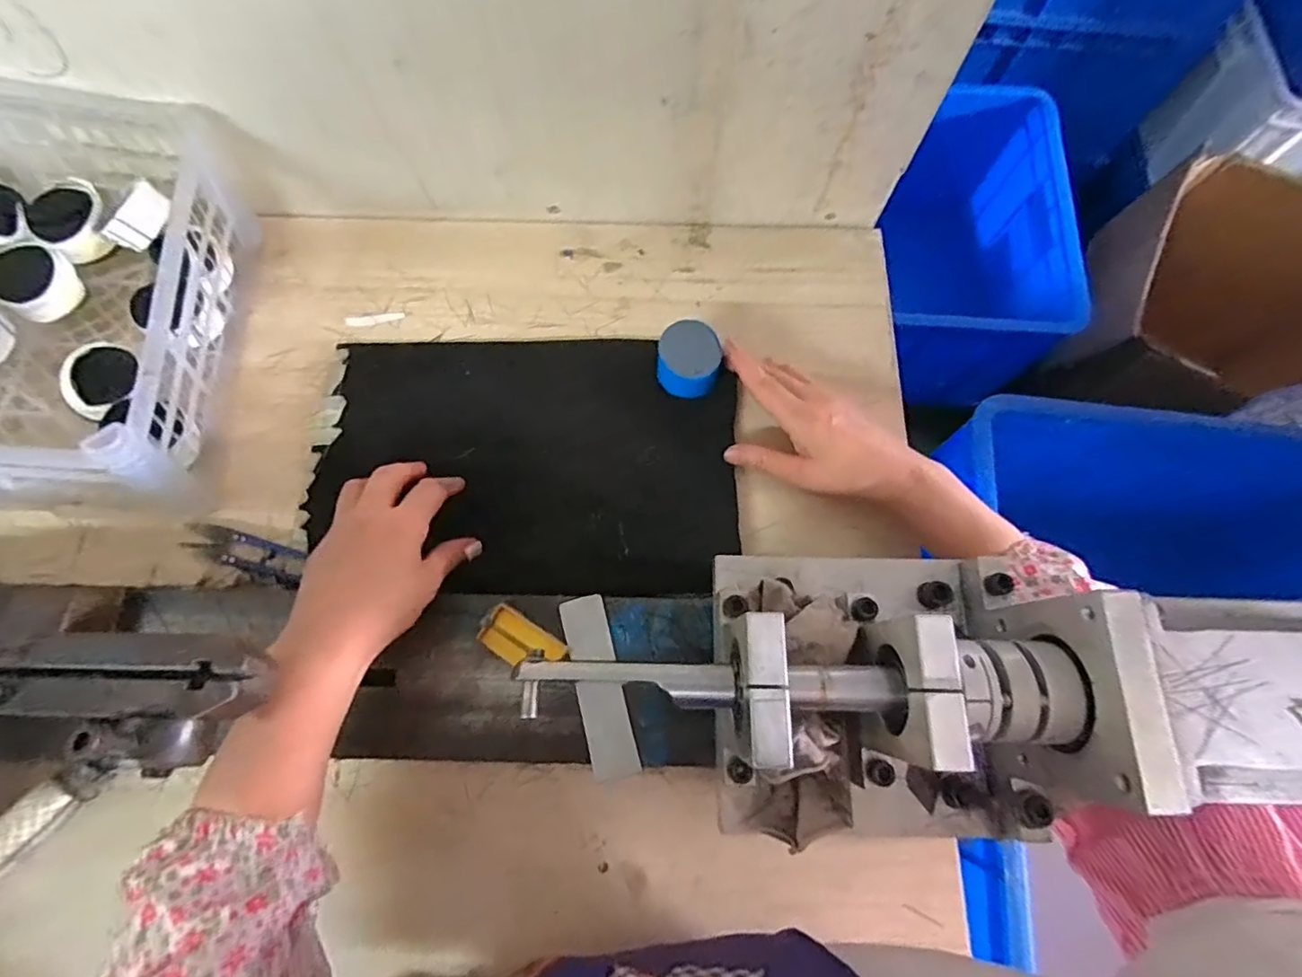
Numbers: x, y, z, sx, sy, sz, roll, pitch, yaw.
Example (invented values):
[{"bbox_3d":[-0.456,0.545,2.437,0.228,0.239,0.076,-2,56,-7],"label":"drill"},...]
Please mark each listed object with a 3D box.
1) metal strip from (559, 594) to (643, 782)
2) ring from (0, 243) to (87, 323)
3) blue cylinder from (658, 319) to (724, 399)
[{"bbox_3d":[-0.032,0.122,0.360,0.028,0.004,0.107,-14,75,-4],"label":"metal strip"},{"bbox_3d":[-0.471,-0.160,0.443,0.050,0.034,0.052,0,72,1],"label":"ring"},{"bbox_3d":[0.029,-0.097,0.451,0.046,0.051,0.049,-3,72,0],"label":"blue cylinder"}]

